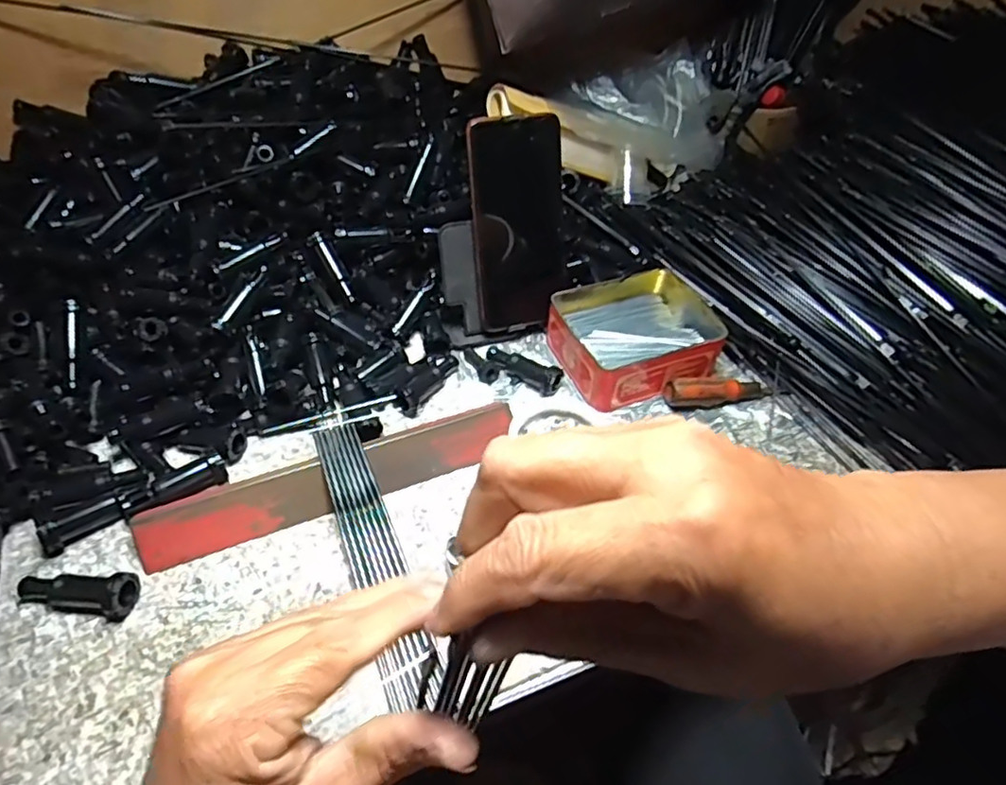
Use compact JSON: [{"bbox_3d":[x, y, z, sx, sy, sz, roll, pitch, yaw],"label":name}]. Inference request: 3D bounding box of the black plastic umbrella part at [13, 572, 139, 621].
[{"bbox_3d":[-0.258,0.121,0.383,0.071,0.023,0.023,2,47,0],"label":"black plastic umbrella part"}]

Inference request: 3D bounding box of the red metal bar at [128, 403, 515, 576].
[{"bbox_3d":[-0.113,0.059,0.442,0.255,0.024,0.036,-17,50,-17],"label":"red metal bar"}]

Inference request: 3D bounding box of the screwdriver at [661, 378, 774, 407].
[{"bbox_3d":[0.174,-0.004,0.509,0.088,0.019,0.020,-4,48,-6],"label":"screwdriver"}]

